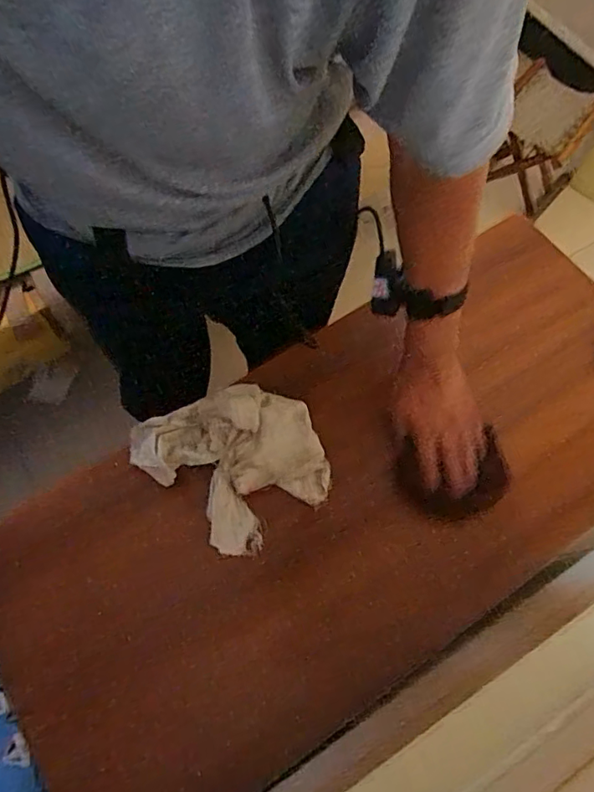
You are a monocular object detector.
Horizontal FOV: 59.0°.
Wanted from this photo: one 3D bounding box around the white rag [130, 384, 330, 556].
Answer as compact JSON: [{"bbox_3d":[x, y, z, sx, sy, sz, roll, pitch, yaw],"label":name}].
[{"bbox_3d":[-0.077,0.084,0.627,0.212,0.041,0.186,-18,69,-8],"label":"white rag"}]

